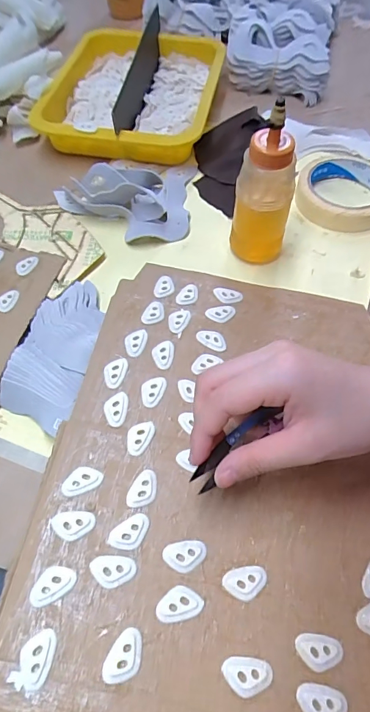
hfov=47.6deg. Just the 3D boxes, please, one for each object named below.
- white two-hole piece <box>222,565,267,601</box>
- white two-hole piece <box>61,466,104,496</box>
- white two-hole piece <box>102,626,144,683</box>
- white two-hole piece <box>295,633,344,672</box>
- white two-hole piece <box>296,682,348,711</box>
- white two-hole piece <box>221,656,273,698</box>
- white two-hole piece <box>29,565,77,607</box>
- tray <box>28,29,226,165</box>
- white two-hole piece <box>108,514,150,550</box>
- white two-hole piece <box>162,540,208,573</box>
[{"bbox_3d":[0.036,0.133,0.246,0.026,0.004,0.017,-11,57,-8],"label":"white two-hole piece"},{"bbox_3d":[-0.066,0.079,0.269,0.026,0.004,0.016,-19,59,-13],"label":"white two-hole piece"},{"bbox_3d":[-0.032,0.158,0.221,0.017,0.004,0.025,22,59,13],"label":"white two-hole piece"},{"bbox_3d":[0.074,0.162,0.230,0.025,0.004,0.016,5,57,2],"label":"white two-hole piece"},{"bbox_3d":[0.071,0.180,0.216,0.025,0.004,0.017,6,57,3],"label":"white two-hole piece"},{"bbox_3d":[0.033,0.169,0.221,0.026,0.004,0.017,6,57,3],"label":"white two-hole piece"},{"bbox_3d":[-0.075,0.128,0.236,0.026,0.004,0.016,-25,60,-16],"label":"white two-hole piece"},{"bbox_3d":[-0.062,-0.351,0.558,0.201,0.051,0.283,10,57,5],"label":"tray"},{"bbox_3d":[-0.033,0.107,0.255,0.017,0.004,0.025,37,63,21],"label":"white two-hole piece"},{"bbox_3d":[0.000,0.119,0.251,0.026,0.004,0.016,-10,57,-7],"label":"white two-hole piece"}]

